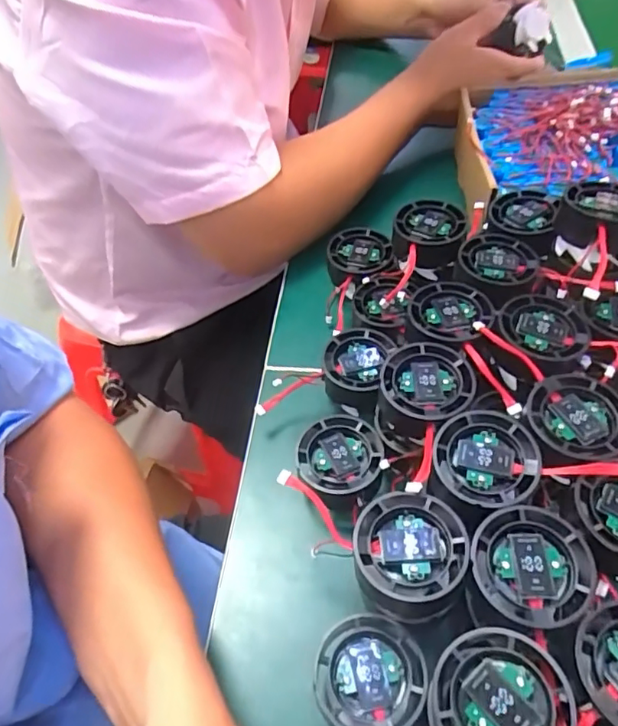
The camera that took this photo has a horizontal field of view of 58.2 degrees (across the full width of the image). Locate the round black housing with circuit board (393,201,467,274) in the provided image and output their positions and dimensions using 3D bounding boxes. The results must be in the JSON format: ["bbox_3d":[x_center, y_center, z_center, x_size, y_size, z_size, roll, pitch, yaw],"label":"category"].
[{"bbox_3d":[0.086,-0.091,0.404,0.047,0.031,0.045,-1,52,2],"label":"round black housing with circuit board"}]

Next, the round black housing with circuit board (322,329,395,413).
[{"bbox_3d":[0.031,0.002,0.381,0.043,0.024,0.052,15,54,14],"label":"round black housing with circuit board"}]

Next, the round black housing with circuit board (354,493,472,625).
[{"bbox_3d":[0.049,0.098,0.275,0.052,0.041,0.052,-1,52,2],"label":"round black housing with circuit board"}]

